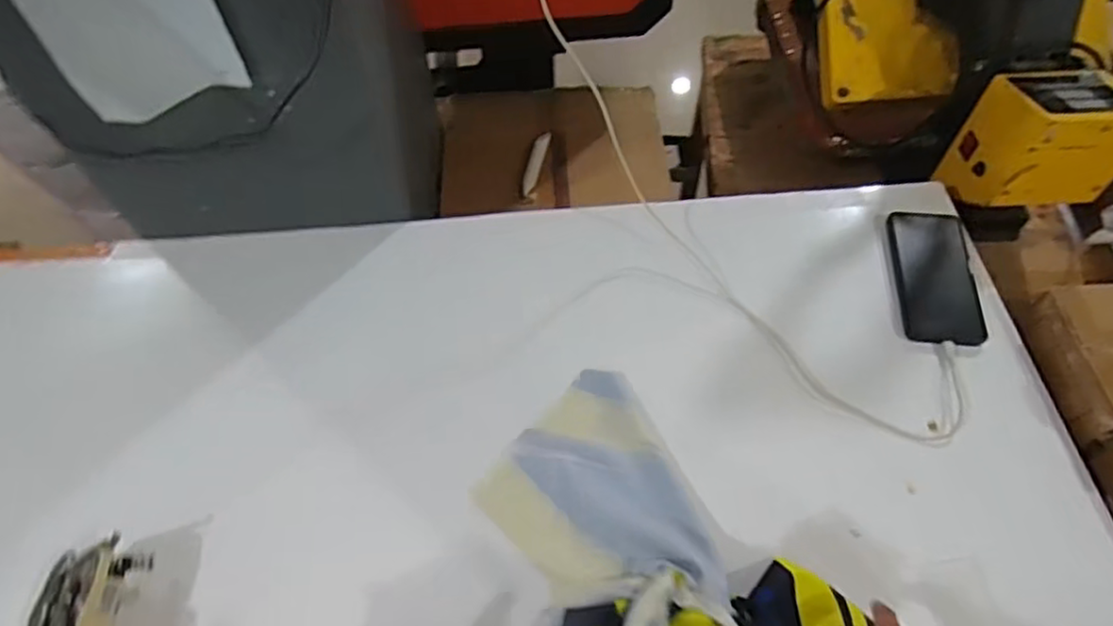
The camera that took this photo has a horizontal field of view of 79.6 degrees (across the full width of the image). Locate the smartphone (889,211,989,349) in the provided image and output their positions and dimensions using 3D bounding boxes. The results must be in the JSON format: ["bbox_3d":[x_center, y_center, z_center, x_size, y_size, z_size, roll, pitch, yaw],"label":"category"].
[{"bbox_3d":[0.420,-0.042,0.740,0.085,0.017,0.168,3,58,4],"label":"smartphone"}]

